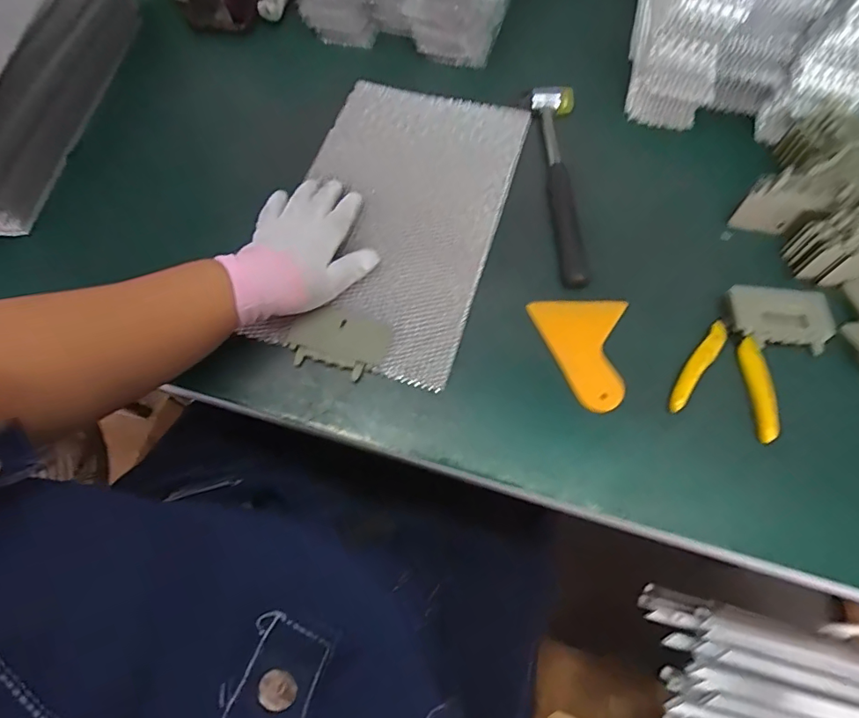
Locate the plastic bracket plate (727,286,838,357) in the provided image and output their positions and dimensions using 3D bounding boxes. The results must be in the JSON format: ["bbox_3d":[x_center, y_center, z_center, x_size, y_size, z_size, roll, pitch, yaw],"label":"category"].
[{"bbox_3d":[0.307,-0.038,0.436,0.091,0.004,0.058,2,67,0],"label":"plastic bracket plate"}]

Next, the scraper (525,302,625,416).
[{"bbox_3d":[0.134,-0.005,0.434,0.081,0.009,0.100,-2,67,-2],"label":"scraper"}]

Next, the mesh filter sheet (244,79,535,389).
[{"bbox_3d":[-0.034,-0.147,0.497,0.197,0.015,0.332,15,63,8],"label":"mesh filter sheet"}]

